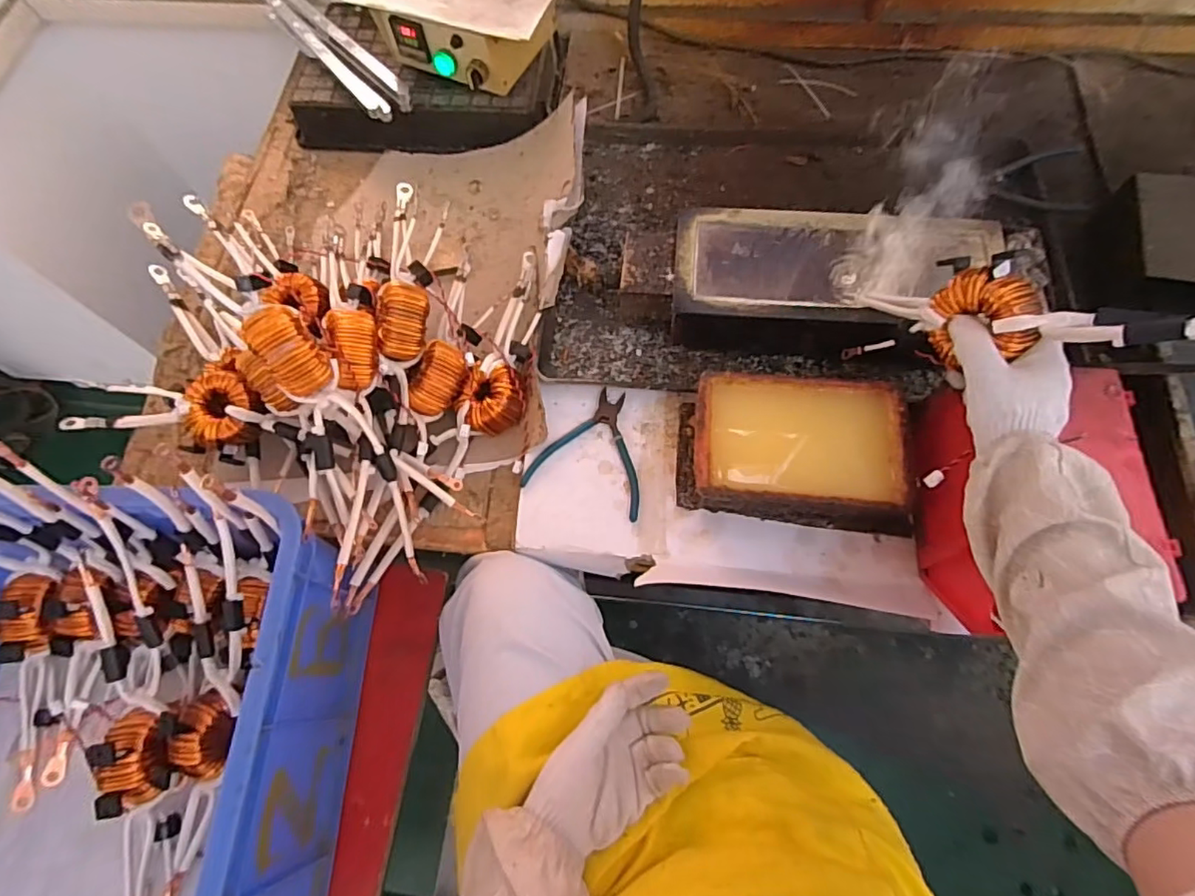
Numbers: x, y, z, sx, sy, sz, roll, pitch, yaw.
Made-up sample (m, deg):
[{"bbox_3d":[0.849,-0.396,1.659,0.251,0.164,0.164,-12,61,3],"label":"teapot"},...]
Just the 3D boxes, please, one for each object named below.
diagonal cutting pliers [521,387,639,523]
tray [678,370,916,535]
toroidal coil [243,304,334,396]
[{"bbox_3d":[0.003,-0.002,0.632,0.126,0.007,0.134,19,70,10],"label":"diagonal cutting pliers"},{"bbox_3d":[0.198,0.003,0.588,0.222,0.070,0.134,4,68,4],"label":"tray"},{"bbox_3d":[-0.276,-0.087,0.523,0.052,0.063,0.062,-35,71,-11],"label":"toroidal coil"}]

